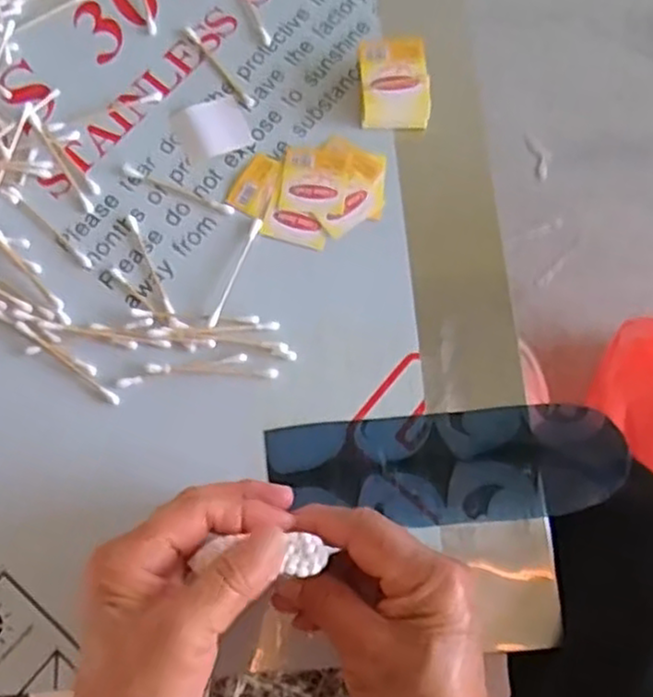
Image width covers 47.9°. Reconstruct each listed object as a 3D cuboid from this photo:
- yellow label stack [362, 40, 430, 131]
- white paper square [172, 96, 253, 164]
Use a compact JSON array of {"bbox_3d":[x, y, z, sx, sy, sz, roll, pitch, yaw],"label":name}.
[{"bbox_3d":[0.042,-0.164,0.455,0.041,0.024,0.051,-3,74,-1],"label":"yellow label stack"},{"bbox_3d":[-0.070,-0.138,0.458,0.039,0.004,0.040,-24,76,-7],"label":"white paper square"}]

